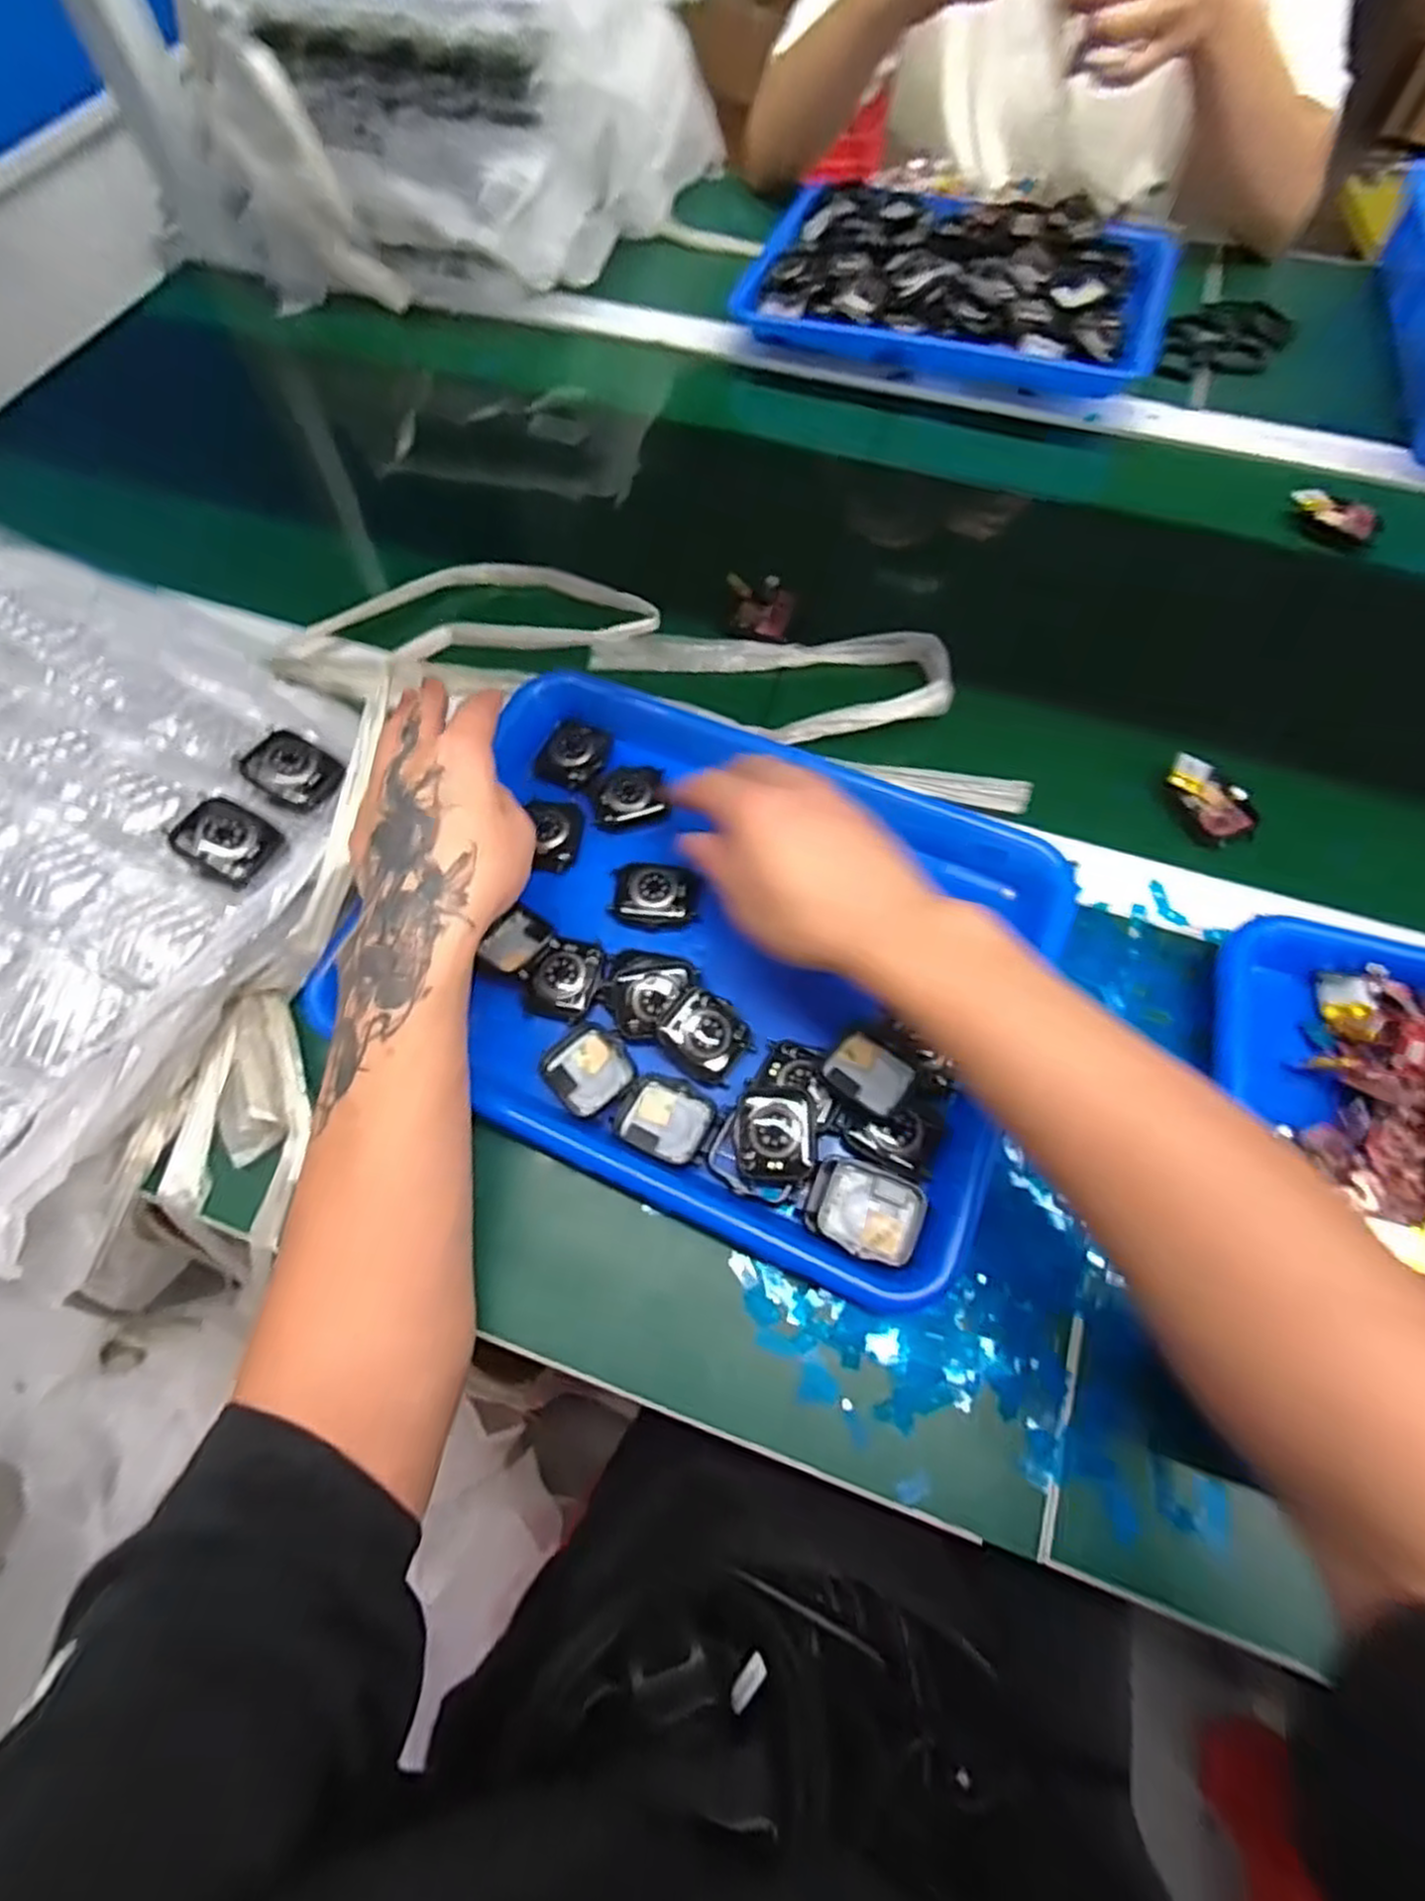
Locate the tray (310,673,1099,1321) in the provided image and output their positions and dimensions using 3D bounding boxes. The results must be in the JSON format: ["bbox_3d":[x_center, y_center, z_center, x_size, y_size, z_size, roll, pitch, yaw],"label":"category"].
[{"bbox_3d":[-0.002,-0.007,0.405,0.325,0.029,0.258,23,68,11],"label":"tray"}]

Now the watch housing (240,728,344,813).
[{"bbox_3d":[-0.211,-0.091,0.390,0.045,0.010,0.033,31,70,14],"label":"watch housing"}]

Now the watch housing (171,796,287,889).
[{"bbox_3d":[-0.232,-0.052,0.373,0.046,0.014,0.034,25,69,12],"label":"watch housing"}]

